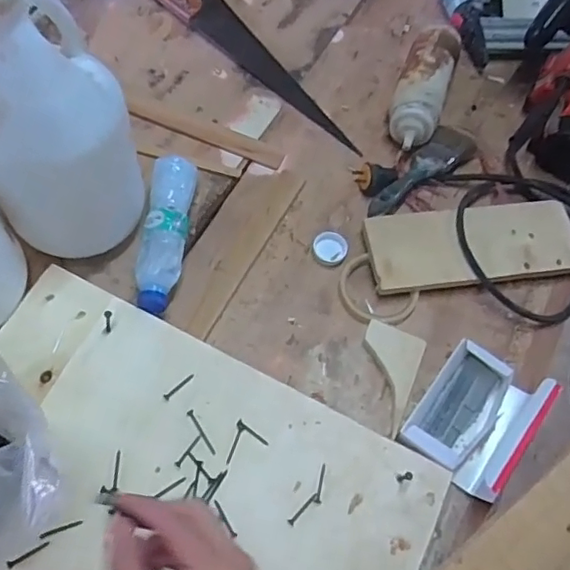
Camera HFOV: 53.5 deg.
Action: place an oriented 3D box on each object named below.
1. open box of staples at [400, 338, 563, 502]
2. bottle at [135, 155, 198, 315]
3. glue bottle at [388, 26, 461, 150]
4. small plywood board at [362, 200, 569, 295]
[{"bbox_3d":[0.197,0.130,0.577,0.102,0.069,0.136,37,67,11],"label":"open box of staples"},{"bbox_3d":[-0.136,-0.060,0.647,0.052,0.042,0.192,6,65,-3],"label":"bottle"},{"bbox_3d":[0.186,-0.264,0.767,0.073,0.058,0.189,20,65,4],"label":"glue bottle"},{"bbox_3d":[0.226,-0.048,0.678,0.254,0.014,0.097,-6,67,-7],"label":"small plywood board"}]

